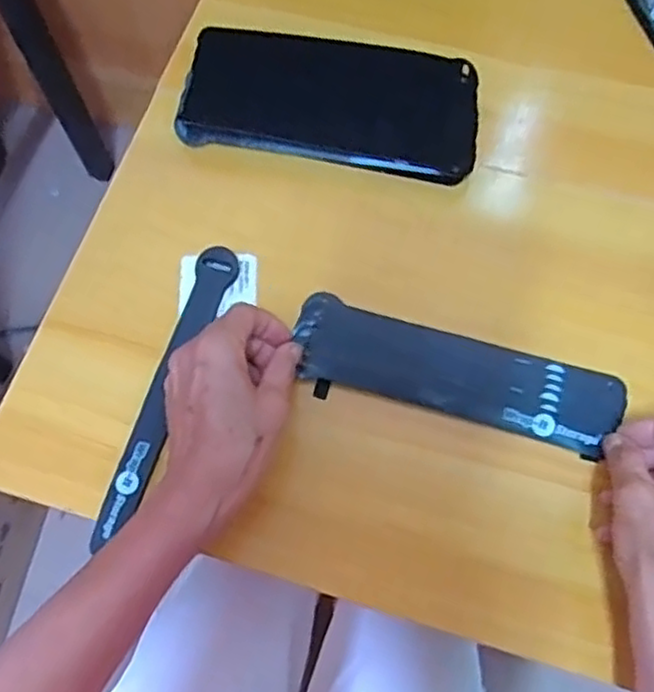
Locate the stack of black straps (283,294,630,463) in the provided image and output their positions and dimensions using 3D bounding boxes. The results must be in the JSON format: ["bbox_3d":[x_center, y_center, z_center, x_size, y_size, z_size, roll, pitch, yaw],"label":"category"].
[{"bbox_3d":[0.078,0.018,0.426,0.195,0.016,0.057,15,70,7],"label":"stack of black straps"}]

